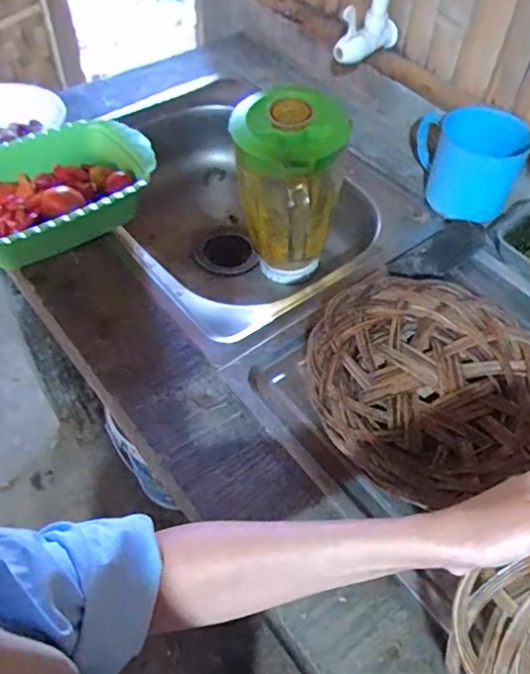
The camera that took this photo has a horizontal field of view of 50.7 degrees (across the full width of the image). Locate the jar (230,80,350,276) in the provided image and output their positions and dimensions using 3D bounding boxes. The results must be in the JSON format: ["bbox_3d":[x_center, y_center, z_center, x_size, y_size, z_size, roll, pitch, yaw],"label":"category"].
[{"bbox_3d":[0.028,-0.182,0.754,0.136,0.242,0.144,1,53,-2],"label":"jar"}]

